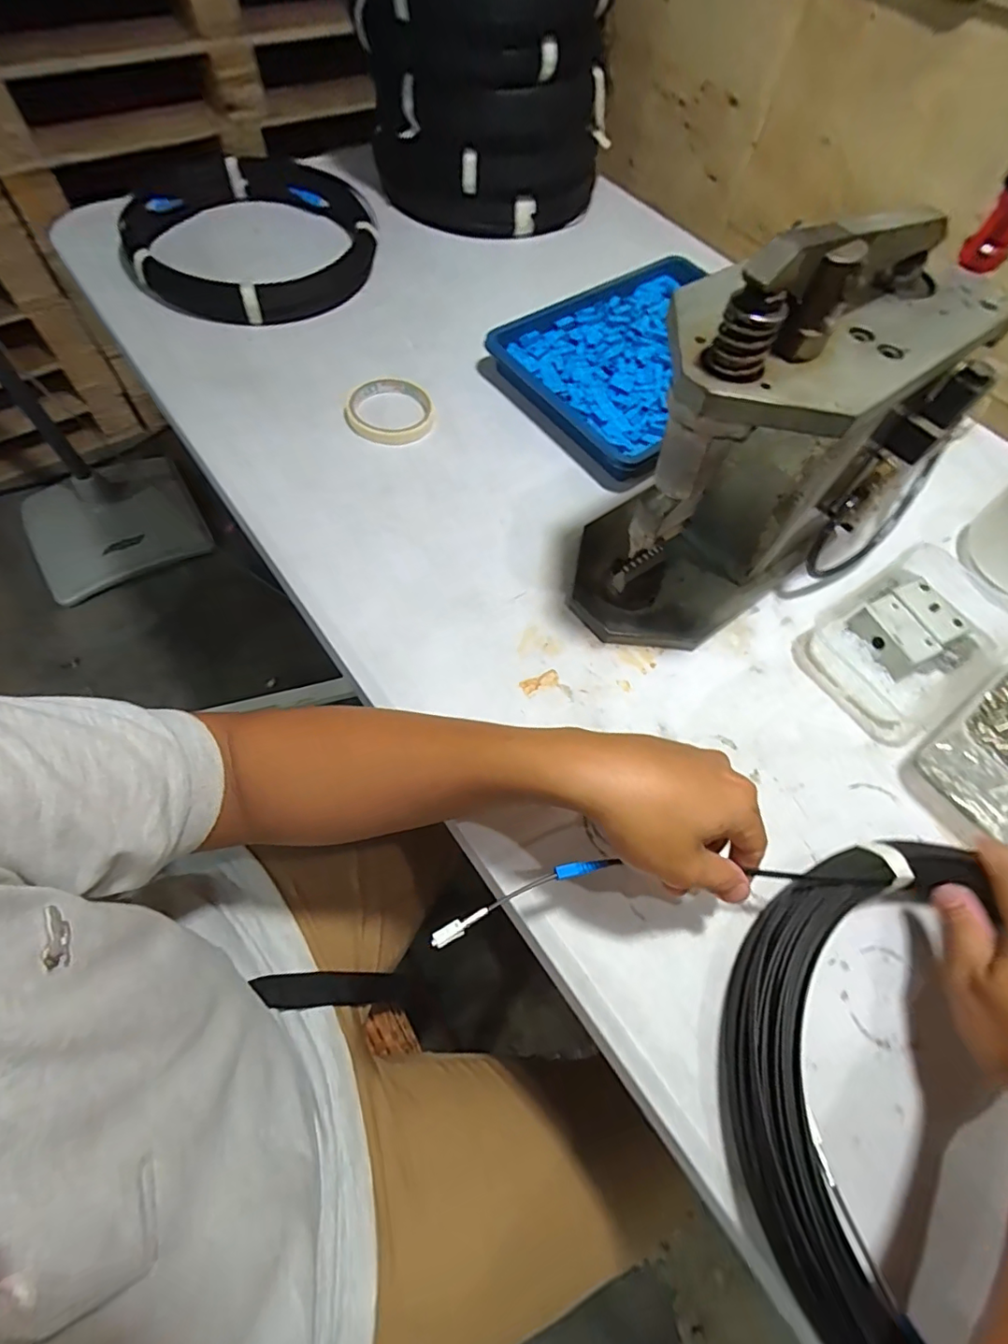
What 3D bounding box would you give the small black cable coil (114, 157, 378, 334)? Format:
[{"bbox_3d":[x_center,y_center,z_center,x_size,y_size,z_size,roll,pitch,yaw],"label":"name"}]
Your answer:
[{"bbox_3d":[-0.296,-0.516,0.645,0.293,0.068,0.233,-21,70,-13],"label":"small black cable coil"}]

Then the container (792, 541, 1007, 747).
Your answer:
[{"bbox_3d":[0.365,-0.033,0.478,0.198,0.039,0.122,-31,70,-18],"label":"container"}]

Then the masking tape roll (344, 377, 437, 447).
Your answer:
[{"bbox_3d":[-0.119,-0.277,0.573,0.091,0.021,0.091,2,63,-4],"label":"masking tape roll"}]

